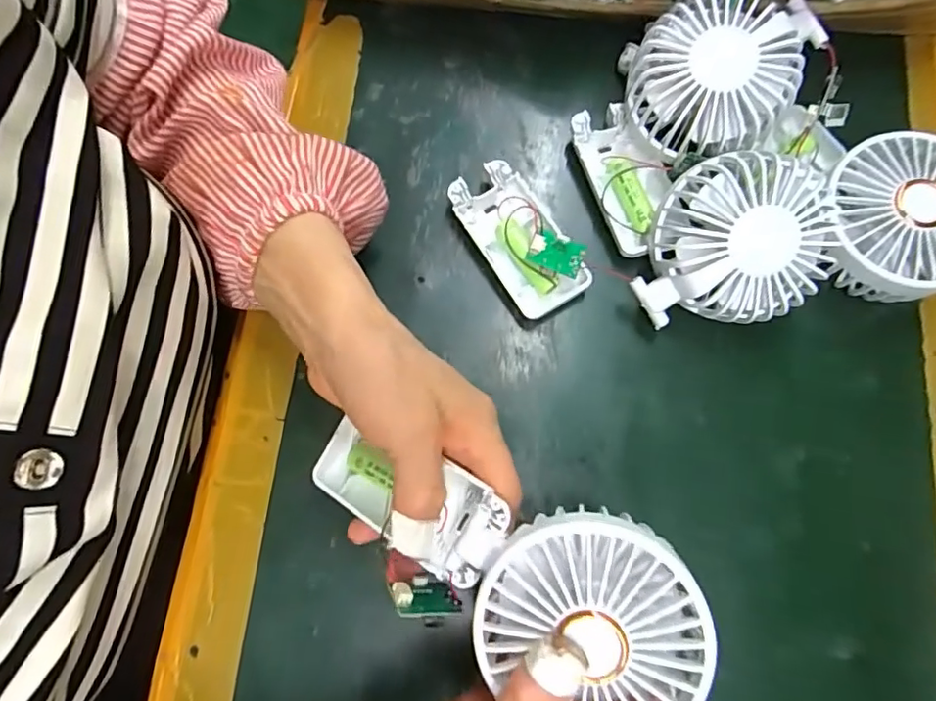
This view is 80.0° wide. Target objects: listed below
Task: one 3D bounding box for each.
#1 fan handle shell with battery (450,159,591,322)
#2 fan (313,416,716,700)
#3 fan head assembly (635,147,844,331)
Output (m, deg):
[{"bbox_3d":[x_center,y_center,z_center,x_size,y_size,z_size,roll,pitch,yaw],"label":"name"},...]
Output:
[{"bbox_3d":[0.028,-0.065,0.317,0.043,0.031,0.092,-32,78,-8],"label":"fan handle shell with battery"},{"bbox_3d":[0.003,0.088,0.228,0.179,0.052,0.077,19,75,26],"label":"fan"},{"bbox_3d":[0.136,-0.057,0.289,0.089,0.039,0.082,-1,103,4],"label":"fan head assembly"}]

